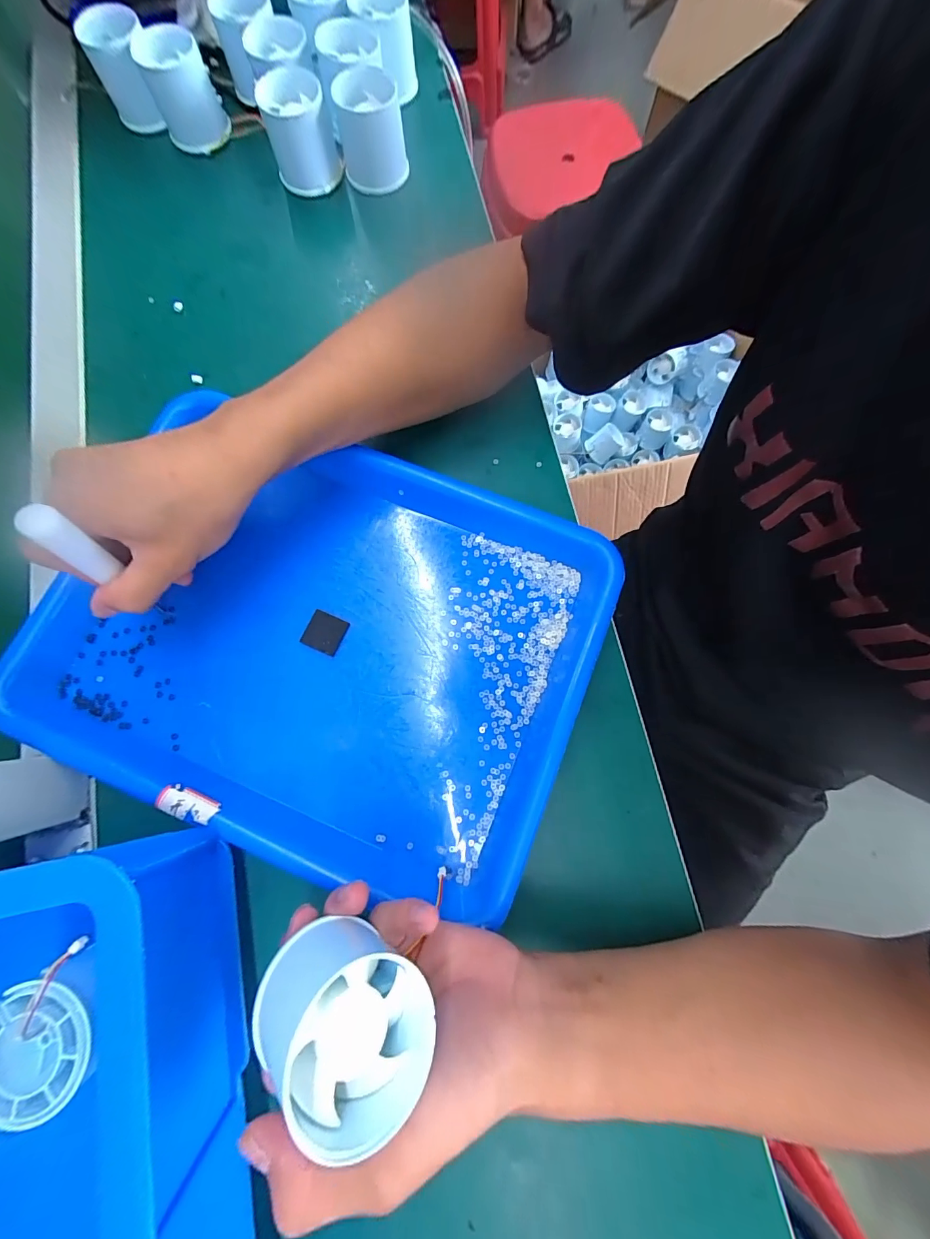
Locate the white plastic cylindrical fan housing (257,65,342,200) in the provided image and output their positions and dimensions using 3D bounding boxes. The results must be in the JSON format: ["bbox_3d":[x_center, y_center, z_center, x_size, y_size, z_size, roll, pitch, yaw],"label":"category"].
[{"bbox_3d":[-0.139,-0.411,0.358,0.055,0.056,0.056,-17,78,-4],"label":"white plastic cylindrical fan housing"}]

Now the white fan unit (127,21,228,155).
[{"bbox_3d":[-0.248,-0.464,0.371,0.056,0.054,0.060,-23,78,-6],"label":"white fan unit"}]

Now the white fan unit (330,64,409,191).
[{"bbox_3d":[-0.079,-0.411,0.358,0.057,0.058,0.053,-8,77,-2],"label":"white fan unit"}]

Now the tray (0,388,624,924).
[{"bbox_3d":[-0.089,0.010,0.270,0.331,0.029,0.245,21,78,4],"label":"tray"}]

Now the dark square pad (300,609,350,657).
[{"bbox_3d":[-0.094,0.008,0.280,0.026,0.004,0.025,23,78,4],"label":"dark square pad"}]

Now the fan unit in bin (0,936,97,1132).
[{"bbox_3d":[-0.195,0.189,0.190,0.054,0.011,0.060,-18,78,-3],"label":"fan unit in bin"}]

